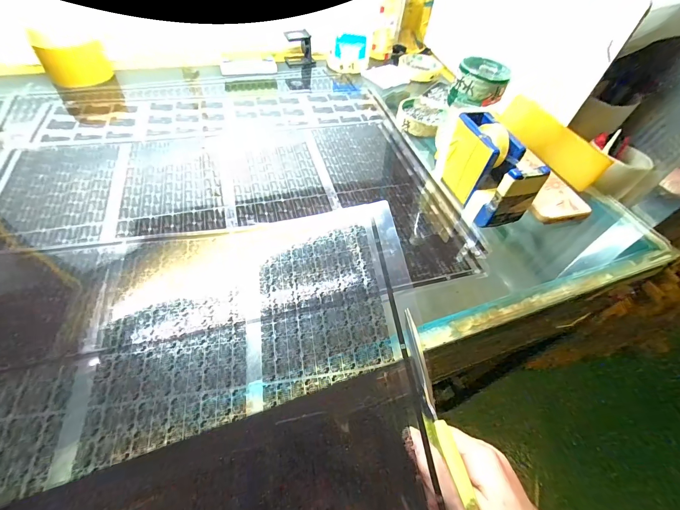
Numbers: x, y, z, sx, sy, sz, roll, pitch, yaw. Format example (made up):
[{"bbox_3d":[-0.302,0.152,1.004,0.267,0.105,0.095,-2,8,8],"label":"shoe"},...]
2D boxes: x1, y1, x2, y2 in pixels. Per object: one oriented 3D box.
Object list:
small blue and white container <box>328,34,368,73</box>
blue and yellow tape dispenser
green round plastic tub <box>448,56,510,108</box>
[{"bbox_3d":[0.016,-0.382,0.601,0.076,0.050,0.051,5,51,-1],"label":"small blue and white container"},{"bbox_3d":[0.171,-0.097,0.367,0.050,0.081,0.120,-13,53,-15],"label":"blue and yellow tape dispenser"},{"bbox_3d":[0.180,-0.222,0.405,0.062,0.043,0.069,23,52,13],"label":"green round plastic tub"}]

